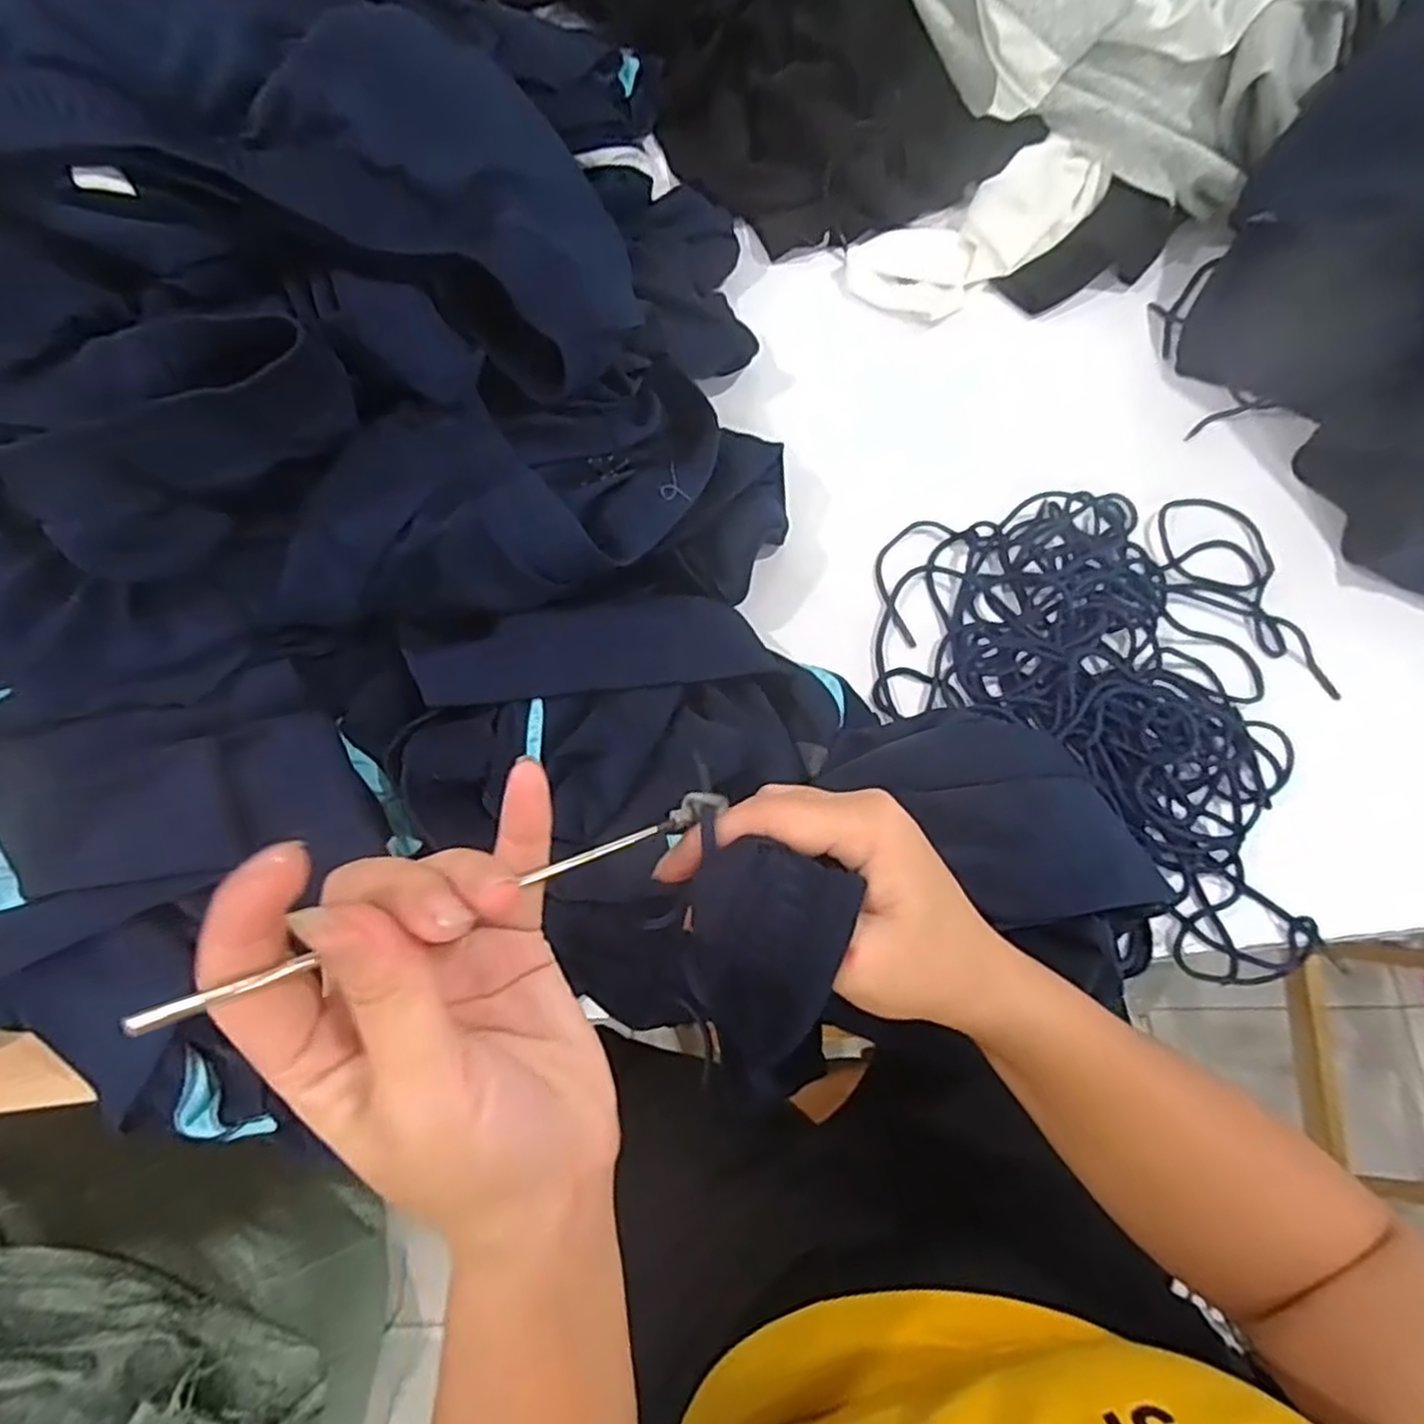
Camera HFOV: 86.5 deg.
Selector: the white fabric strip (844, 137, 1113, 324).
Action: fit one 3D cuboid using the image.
[{"bbox_3d":[0.232,-0.411,0.662,0.222,0.048,0.091,-23,72,13],"label":"white fabric strip"}]

